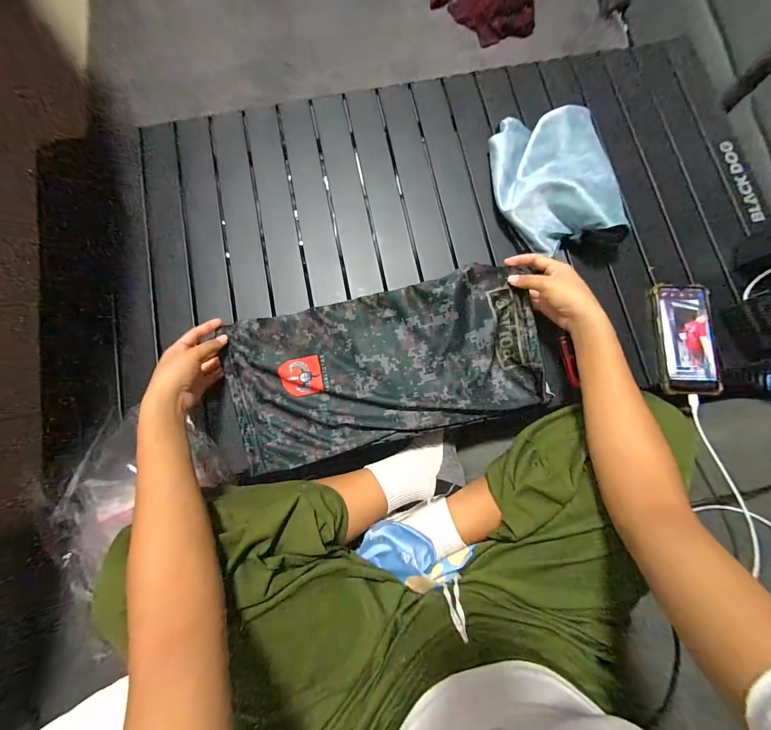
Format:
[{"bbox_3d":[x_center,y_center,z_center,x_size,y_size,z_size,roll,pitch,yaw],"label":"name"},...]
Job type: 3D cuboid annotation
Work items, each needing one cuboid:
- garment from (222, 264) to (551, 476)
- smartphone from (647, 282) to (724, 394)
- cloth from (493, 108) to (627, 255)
[{"bbox_3d":[-0.003,-0.001,0.470,0.428,0.036,0.208,-14,80,-1],"label":"garment"},{"bbox_3d":[0.445,-0.040,0.484,0.081,0.016,0.163,1,80,0],"label":"smartphone"},{"bbox_3d":[0.259,-0.280,0.492,0.183,0.071,0.231,-2,80,-1],"label":"cloth"}]

